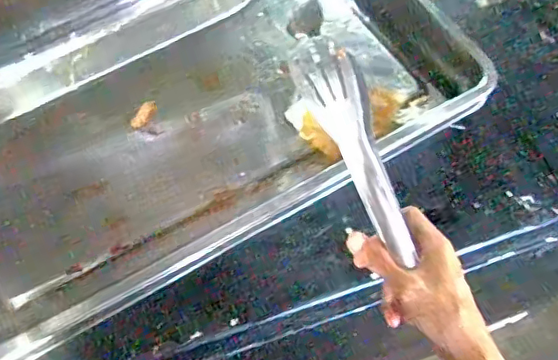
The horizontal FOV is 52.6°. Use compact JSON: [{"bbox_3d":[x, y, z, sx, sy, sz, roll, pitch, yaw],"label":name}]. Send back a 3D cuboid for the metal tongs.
[{"bbox_3d":[0.061,-0.023,0.425,0.037,0.024,0.177,-27,96,-14],"label":"metal tongs"}]

